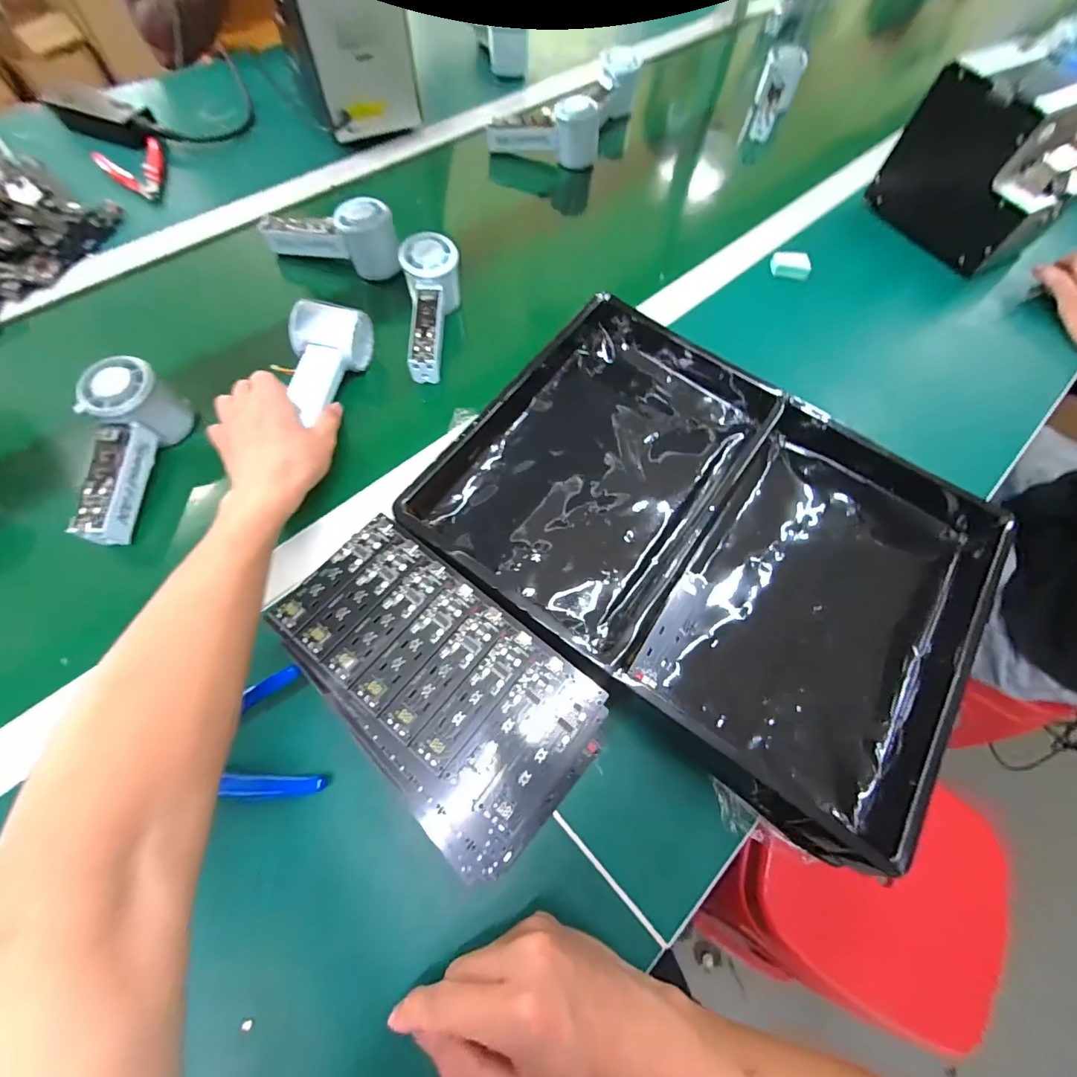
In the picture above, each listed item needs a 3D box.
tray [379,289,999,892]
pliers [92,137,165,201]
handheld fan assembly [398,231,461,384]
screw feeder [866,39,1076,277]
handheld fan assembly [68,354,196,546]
[{"bbox_3d":[0.125,-0.010,0.348,0.367,0.053,0.285,37,66,14],"label":"tray"},{"bbox_3d":[-0.496,-0.459,0.578,0.077,0.020,0.110,-36,71,-18],"label":"pliers"},{"bbox_3d":[-0.113,-0.241,0.475,0.057,0.065,0.157,2,62,-3],"label":"handheld fan assembly"},{"bbox_3d":[0.549,-0.455,0.559,0.132,0.144,0.190,-28,69,-15],"label":"screw feeder"},{"bbox_3d":[-0.346,-0.069,0.392,0.050,0.070,0.157,3,78,-3],"label":"handheld fan assembly"}]

